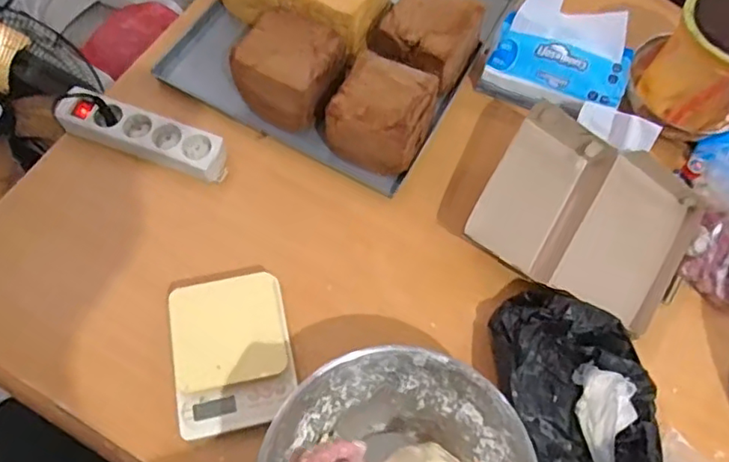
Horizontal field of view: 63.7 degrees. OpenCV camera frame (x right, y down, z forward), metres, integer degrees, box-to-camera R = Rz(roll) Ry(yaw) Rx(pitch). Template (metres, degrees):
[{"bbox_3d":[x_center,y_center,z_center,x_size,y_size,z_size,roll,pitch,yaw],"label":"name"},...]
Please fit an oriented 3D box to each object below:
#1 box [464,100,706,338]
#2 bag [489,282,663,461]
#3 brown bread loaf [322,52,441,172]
[{"bbox_3d":[0.280,-0.018,0.740,0.253,0.078,0.206,28,68,11],"label":"box"},{"bbox_3d":[0.241,0.177,0.636,0.176,0.099,0.257,-5,66,-4],"label":"bag"},{"bbox_3d":[0.019,-0.142,0.776,0.117,0.105,0.129,24,67,9],"label":"brown bread loaf"}]

